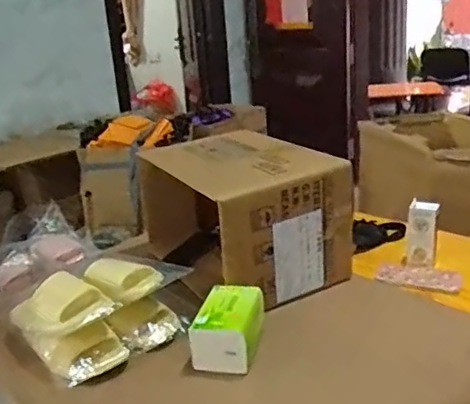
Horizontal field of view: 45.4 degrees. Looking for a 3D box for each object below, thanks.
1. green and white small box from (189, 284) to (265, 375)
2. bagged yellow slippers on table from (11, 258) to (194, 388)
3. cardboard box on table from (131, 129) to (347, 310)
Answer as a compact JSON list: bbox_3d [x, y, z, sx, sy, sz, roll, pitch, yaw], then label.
[{"bbox_3d":[-0.011,0.204,0.925,0.094,0.086,0.129,1,20,16],"label":"green and white small box"},{"bbox_3d":[-0.224,0.187,0.958,0.266,0.119,0.145,-19,24,-37],"label":"bagged yellow slippers on table"},{"bbox_3d":[0.008,0.021,1.181,0.301,0.247,0.394,-14,21,-24],"label":"cardboard box on table"}]

